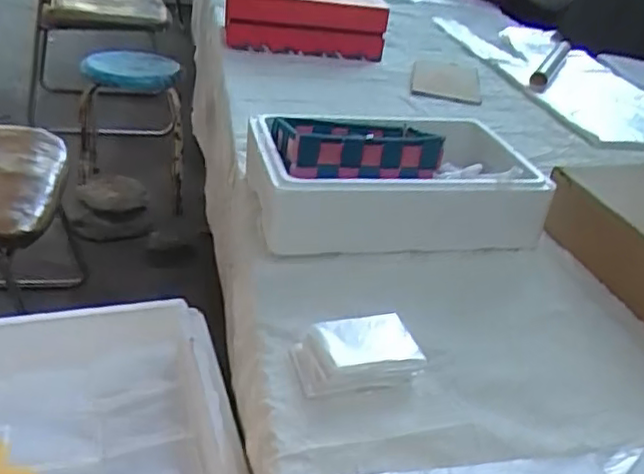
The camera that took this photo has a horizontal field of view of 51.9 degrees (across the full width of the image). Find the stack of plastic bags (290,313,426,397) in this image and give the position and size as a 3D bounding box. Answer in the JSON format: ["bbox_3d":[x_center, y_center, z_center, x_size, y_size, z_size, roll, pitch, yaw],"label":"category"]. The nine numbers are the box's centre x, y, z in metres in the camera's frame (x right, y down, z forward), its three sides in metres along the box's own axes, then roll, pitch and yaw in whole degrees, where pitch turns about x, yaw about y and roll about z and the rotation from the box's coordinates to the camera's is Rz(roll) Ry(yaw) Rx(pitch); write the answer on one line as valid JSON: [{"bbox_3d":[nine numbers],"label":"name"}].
[{"bbox_3d":[0.031,0.101,0.573,0.104,0.027,0.067,-4,32,-16],"label":"stack of plastic bags"}]

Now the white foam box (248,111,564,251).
[{"bbox_3d":[0.081,-0.075,0.786,0.300,0.087,0.211,-4,32,-16],"label":"white foam box"}]

